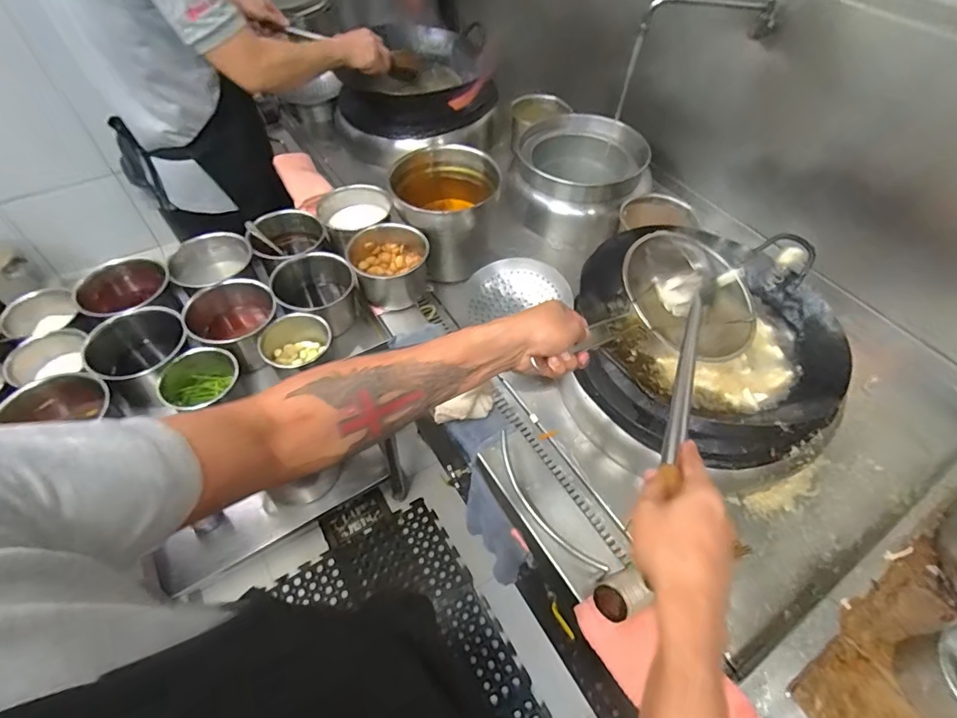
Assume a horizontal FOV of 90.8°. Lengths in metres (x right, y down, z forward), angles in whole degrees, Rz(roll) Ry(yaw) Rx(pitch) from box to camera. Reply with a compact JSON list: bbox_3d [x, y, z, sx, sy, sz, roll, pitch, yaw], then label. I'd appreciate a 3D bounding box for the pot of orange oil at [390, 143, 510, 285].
[{"bbox_3d":[-0.043,-0.319,1.076,0.272,0.231,0.224,-9,54,-9],"label":"pot of orange oil"}]

